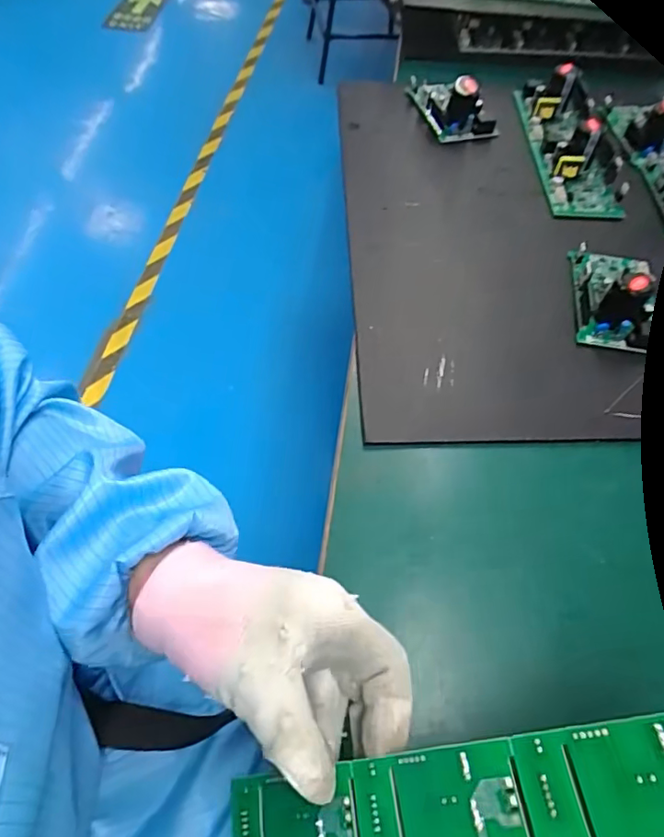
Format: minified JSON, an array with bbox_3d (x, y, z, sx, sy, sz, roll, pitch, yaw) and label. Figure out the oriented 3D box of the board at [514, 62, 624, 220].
[{"bbox_3d":[0.251,-0.299,0.560,0.072,0.046,0.210,3,59,-2],"label":"board"}]

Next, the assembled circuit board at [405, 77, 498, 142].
[{"bbox_3d":[0.133,-0.358,0.587,0.070,0.051,0.106,-12,60,-11],"label":"assembled circuit board"}]

